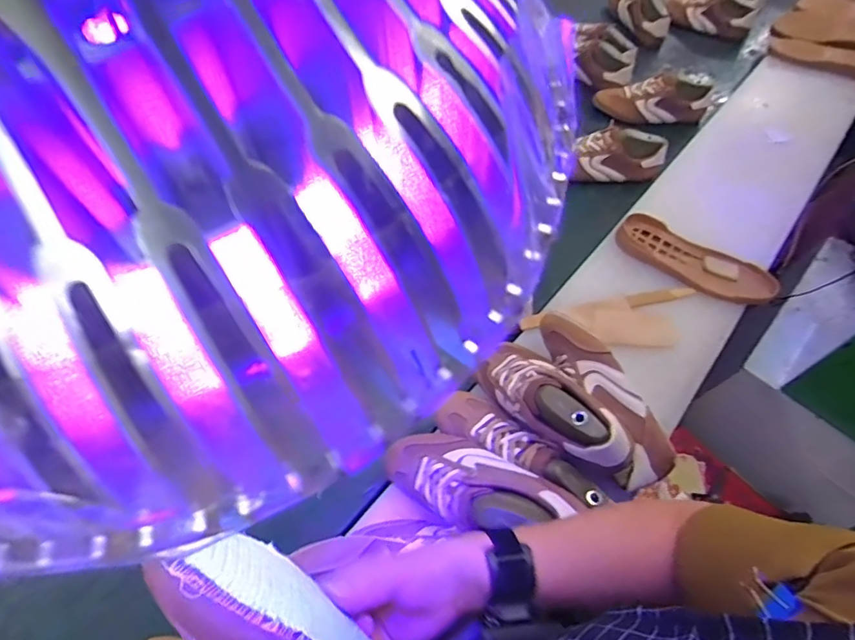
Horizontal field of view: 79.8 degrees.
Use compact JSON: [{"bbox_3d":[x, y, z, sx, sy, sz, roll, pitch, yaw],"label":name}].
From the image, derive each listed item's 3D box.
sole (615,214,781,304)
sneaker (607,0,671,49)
[{"bbox_3d":[0.437,-0.099,0.840,0.251,0.033,0.079,30,58,15],"label":"sole"},{"bbox_3d":[0.568,-0.852,1.381,0.086,0.106,0.279,-1,55,-6],"label":"sneaker"}]

